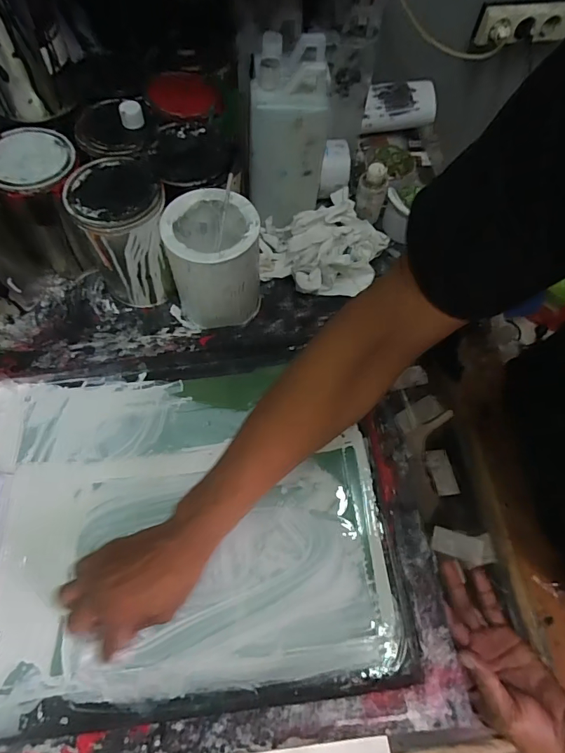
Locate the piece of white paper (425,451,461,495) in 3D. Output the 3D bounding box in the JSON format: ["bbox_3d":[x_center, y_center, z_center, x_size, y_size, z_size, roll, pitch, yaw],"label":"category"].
[{"bbox_3d":[0.191,0.115,0.522,0.028,0.006,0.054,-10,65,-8],"label":"piece of white paper"}]

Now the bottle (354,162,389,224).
[{"bbox_3d":[0.133,-0.272,0.644,0.044,0.081,0.034,10,65,7],"label":"bottle"}]

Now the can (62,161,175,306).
[{"bbox_3d":[-0.187,-0.175,0.550,0.107,0.157,0.103,-17,65,-6],"label":"can"}]

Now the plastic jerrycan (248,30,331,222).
[{"bbox_3d":[0.011,-0.324,0.579,0.095,0.179,0.121,5,64,4],"label":"plastic jerrycan"}]

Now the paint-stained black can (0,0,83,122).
[{"bbox_3d":[-0.305,-0.383,0.489,0.107,0.152,0.107,-29,69,-16],"label":"paint-stained black can"}]

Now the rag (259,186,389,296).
[{"bbox_3d":[0.058,-0.184,0.623,0.189,0.059,0.147,-24,66,-14],"label":"rag"}]

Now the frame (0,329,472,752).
[{"bbox_3d":[-0.118,0.134,0.437,0.500,0.063,0.389,-6,64,-1],"label":"frame"}]

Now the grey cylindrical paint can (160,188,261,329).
[{"bbox_3d":[-0.081,-0.140,0.543,0.105,0.144,0.106,-1,64,1],"label":"grey cylindrical paint can"}]

